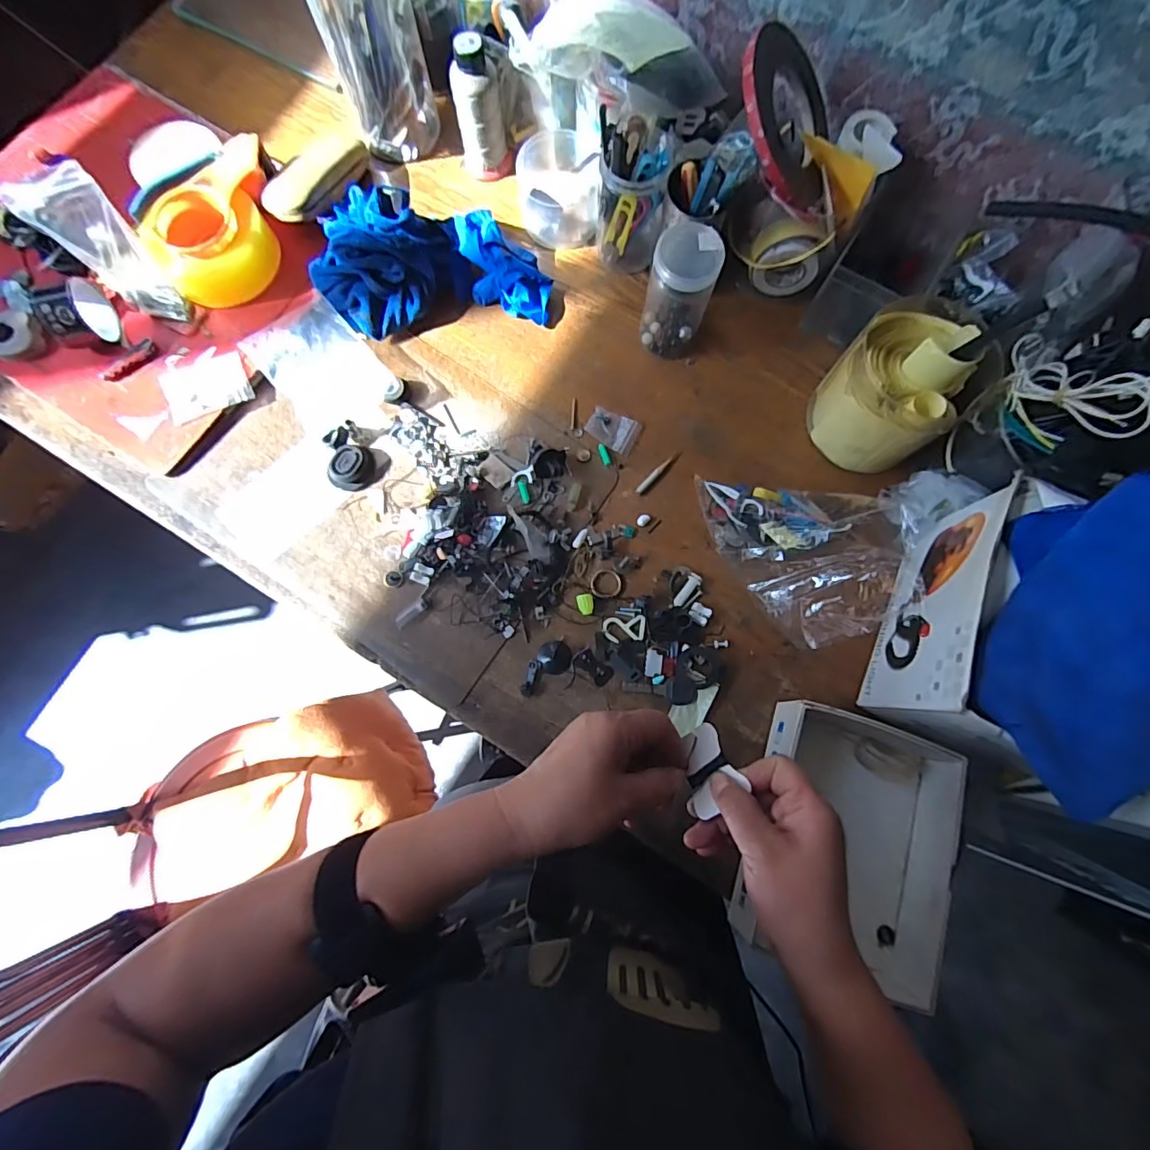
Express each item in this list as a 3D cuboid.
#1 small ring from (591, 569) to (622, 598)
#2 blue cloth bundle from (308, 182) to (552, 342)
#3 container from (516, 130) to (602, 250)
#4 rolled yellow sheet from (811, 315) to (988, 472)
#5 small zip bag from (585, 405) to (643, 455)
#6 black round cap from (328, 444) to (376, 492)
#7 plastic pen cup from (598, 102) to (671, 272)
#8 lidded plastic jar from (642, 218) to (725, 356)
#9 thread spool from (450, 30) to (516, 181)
[{"bbox_3d":[0.032,0.009,0.539,0.031,0.005,0.031,0,78,-1],"label":"small ring"},{"bbox_3d":[-0.158,-0.348,0.569,0.252,0.080,0.147,-5,79,-2],"label":"blue cloth bundle"},{"bbox_3d":[-0.018,-0.447,0.603,0.094,0.063,0.116,0,78,-1],"label":"container"},{"bbox_3d":[0.317,-0.180,0.524,0.114,0.122,0.124,-26,80,-6],"label":"rolled yellow sheet"},{"bbox_3d":[0.041,-0.160,0.573,0.055,0.005,0.039,28,79,4],"label":"small zip bag"},{"bbox_3d":[-0.231,-0.112,0.543,0.038,0.017,0.046,17,79,2],"label":"black round cap"},{"bbox_3d":[0.063,-0.405,0.558,0.081,0.136,0.075,5,78,0],"label":"plastic pen cup"},{"bbox_3d":[0.106,-0.289,0.544,0.066,0.121,0.060,19,79,3],"label":"lidded plastic jar"},{"bbox_3d":[-0.105,-0.511,0.579,0.055,0.129,0.042,27,79,4],"label":"thread spool"}]

